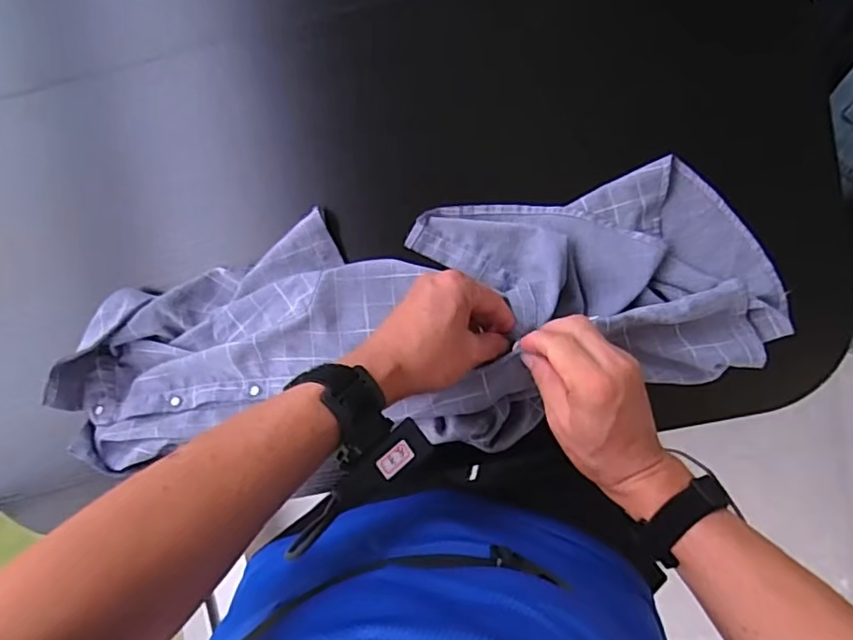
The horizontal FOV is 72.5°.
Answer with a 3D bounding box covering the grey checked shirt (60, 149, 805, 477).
[{"bbox_3d":[-0.012,0.012,0.532,0.656,0.078,0.216,-10,95,3],"label":"grey checked shirt"}]

